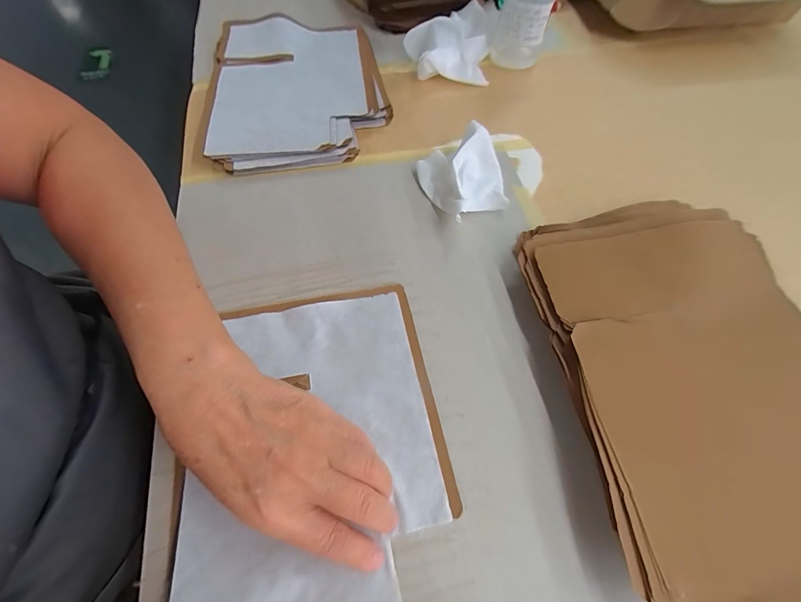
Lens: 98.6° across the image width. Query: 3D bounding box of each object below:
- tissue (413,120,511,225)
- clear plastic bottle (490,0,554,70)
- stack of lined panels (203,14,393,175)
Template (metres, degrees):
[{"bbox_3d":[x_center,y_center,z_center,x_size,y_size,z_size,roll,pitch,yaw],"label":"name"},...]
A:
[{"bbox_3d":[0.069,-0.133,0.363,0.082,0.037,0.093,-23,66,-13],"label":"tissue"},{"bbox_3d":[0.167,-0.401,0.442,0.068,0.172,0.061,12,63,5],"label":"clear plastic bottle"},{"bbox_3d":[-0.129,-0.270,0.440,0.213,0.032,0.264,-8,63,-6],"label":"stack of lined panels"}]

